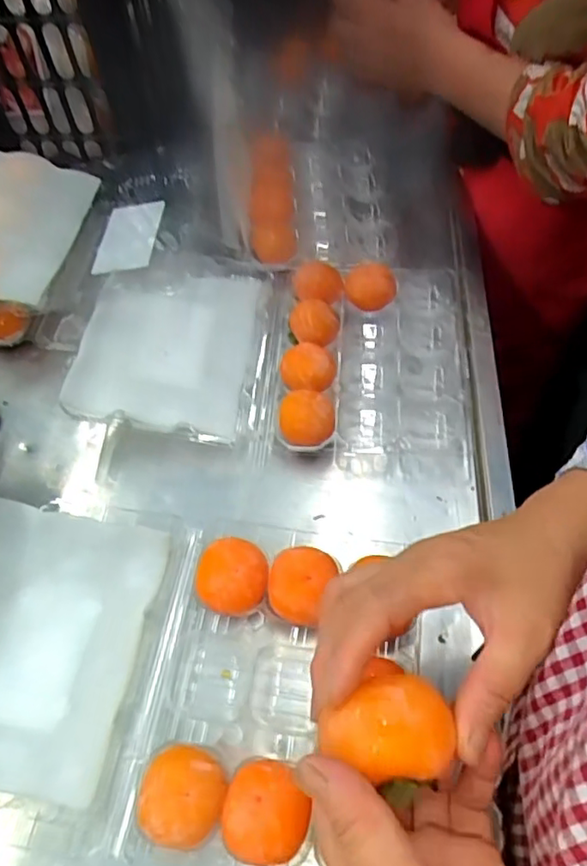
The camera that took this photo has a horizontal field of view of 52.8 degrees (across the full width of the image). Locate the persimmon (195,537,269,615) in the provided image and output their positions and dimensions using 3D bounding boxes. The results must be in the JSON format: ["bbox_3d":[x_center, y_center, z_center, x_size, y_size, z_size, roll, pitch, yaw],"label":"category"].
[{"bbox_3d":[-0.045,0.106,0.440,0.050,0.033,0.052,-1,58,1],"label":"persimmon"}]

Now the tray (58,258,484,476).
[{"bbox_3d":[-0.010,-0.086,0.551,0.343,0.053,0.225,4,59,4],"label":"tray"}]

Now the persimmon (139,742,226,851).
[{"bbox_3d":[-0.068,0.224,0.364,0.050,0.044,0.054,5,58,6],"label":"persimmon"}]

